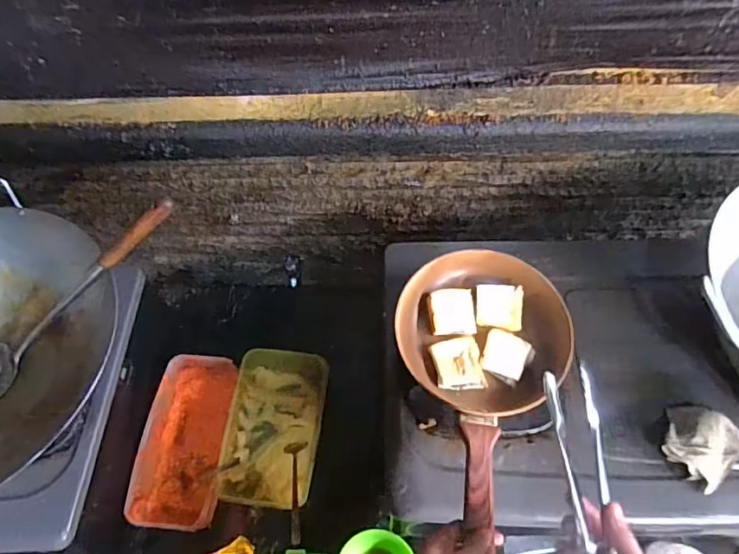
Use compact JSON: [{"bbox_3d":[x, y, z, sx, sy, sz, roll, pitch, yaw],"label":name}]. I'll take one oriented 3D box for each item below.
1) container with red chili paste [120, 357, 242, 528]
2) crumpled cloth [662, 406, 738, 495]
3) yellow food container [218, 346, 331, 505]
[{"bbox_3d":[-0.279,0.255,0.809,0.127,0.086,0.257,2,60,3],"label":"container with red chili paste"},{"bbox_3d":[0.416,0.208,0.626,0.095,0.053,0.096,32,66,19],"label":"crumpled cloth"},{"bbox_3d":[-0.148,0.233,0.801,0.138,0.084,0.224,6,60,5],"label":"yellow food container"}]

